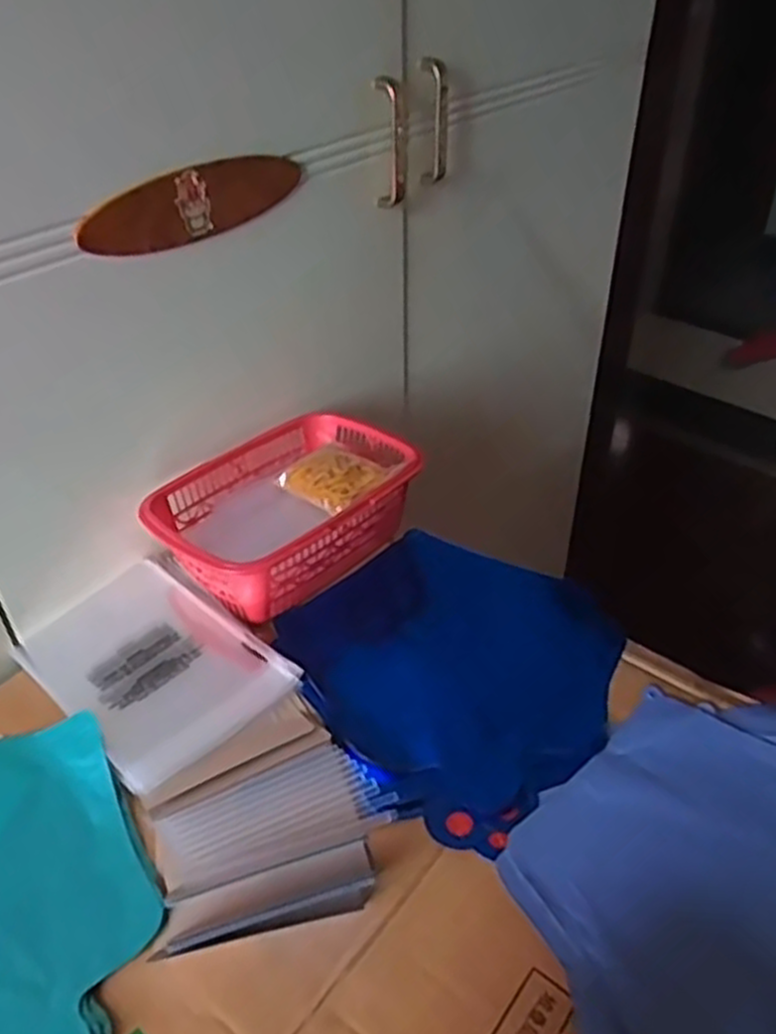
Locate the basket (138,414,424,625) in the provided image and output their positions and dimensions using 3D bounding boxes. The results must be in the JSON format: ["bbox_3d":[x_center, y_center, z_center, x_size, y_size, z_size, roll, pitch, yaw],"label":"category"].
[{"bbox_3d":[-0.090,-0.010,0.671,0.221,0.067,0.156,-32,48,-33],"label":"basket"}]

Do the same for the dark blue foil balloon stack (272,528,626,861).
[{"bbox_3d":[0.046,0.102,0.582,0.224,0.024,0.238,-31,47,-32],"label":"dark blue foil balloon stack"}]

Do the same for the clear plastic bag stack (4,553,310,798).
[{"bbox_3d":[-0.172,0.101,0.577,0.129,0.013,0.190,-32,48,-33],"label":"clear plastic bag stack"}]

